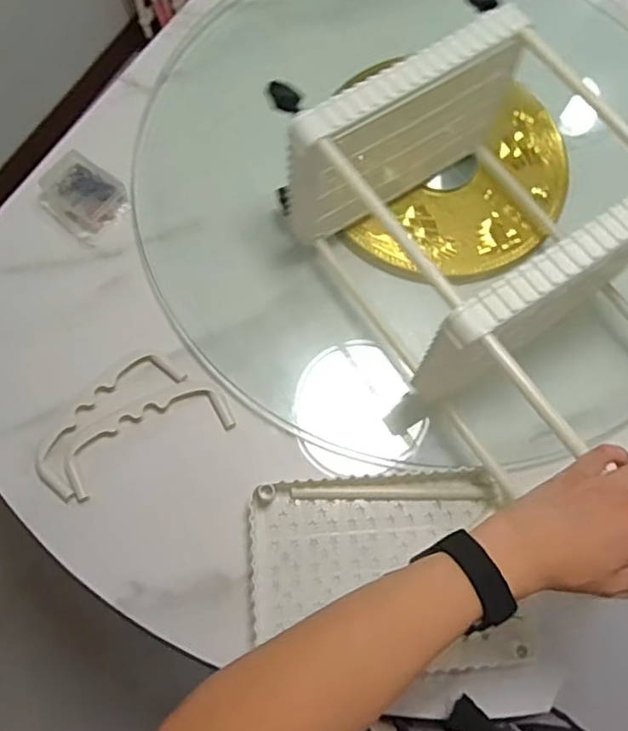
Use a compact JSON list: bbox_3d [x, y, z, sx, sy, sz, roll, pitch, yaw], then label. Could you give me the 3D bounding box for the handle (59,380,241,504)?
[{"bbox_3d":[-0.187,0.074,0.697,0.187,0.009,0.072,-25,75,-10],"label":"handle"}]

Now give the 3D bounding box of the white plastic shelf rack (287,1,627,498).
[{"bbox_3d":[0.240,-0.074,0.634,0.295,0.218,0.514,-33,76,-12],"label":"white plastic shelf rack"}]

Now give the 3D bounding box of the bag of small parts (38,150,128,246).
[{"bbox_3d":[-0.288,-0.211,0.780,0.093,0.032,0.088,37,74,9],"label":"bag of small parts"}]

